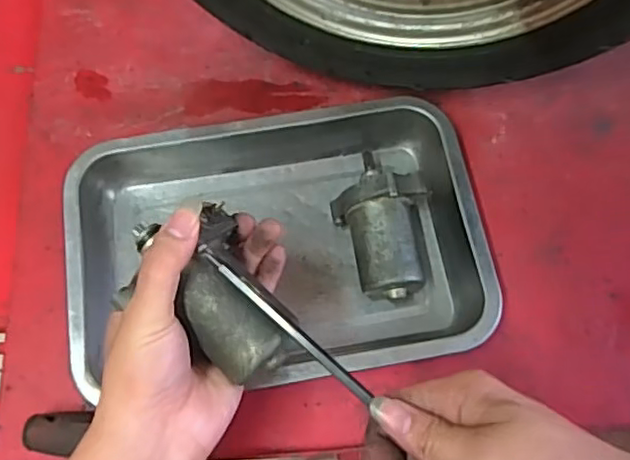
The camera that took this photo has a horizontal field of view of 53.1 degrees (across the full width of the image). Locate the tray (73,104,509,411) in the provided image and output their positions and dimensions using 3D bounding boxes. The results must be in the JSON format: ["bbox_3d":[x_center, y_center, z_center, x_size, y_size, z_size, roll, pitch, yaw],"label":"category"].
[{"bbox_3d":[-0.029,0.013,0.495,0.307,0.052,0.208,-10,71,-4],"label":"tray"}]

